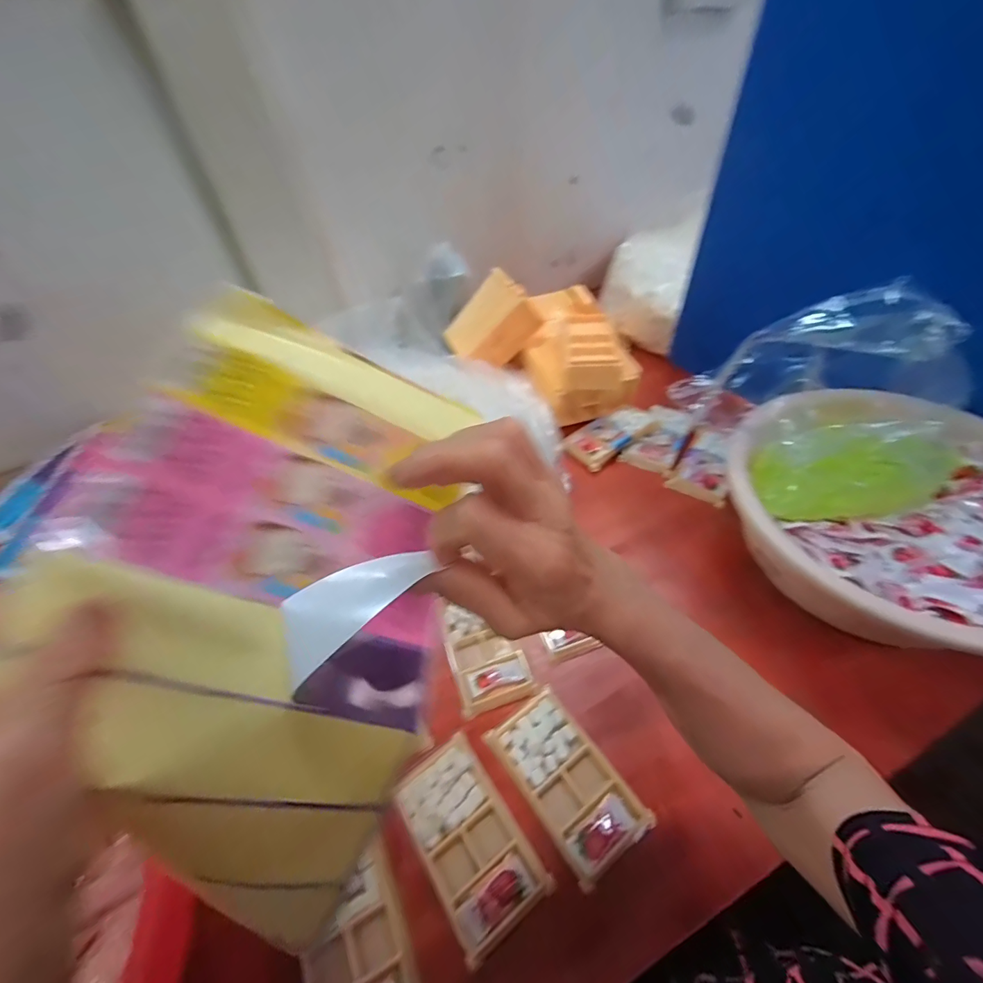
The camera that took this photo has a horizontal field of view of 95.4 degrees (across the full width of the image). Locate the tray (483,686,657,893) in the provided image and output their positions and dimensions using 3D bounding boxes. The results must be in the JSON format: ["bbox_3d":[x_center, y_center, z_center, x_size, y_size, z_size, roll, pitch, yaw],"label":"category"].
[{"bbox_3d":[0.066,0.253,0.398,0.078,0.011,0.134,-30,53,-21],"label":"tray"}]

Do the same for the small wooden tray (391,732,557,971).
[{"bbox_3d":[-0.021,0.286,0.374,0.078,0.016,0.133,-30,52,-21],"label":"small wooden tray"}]

